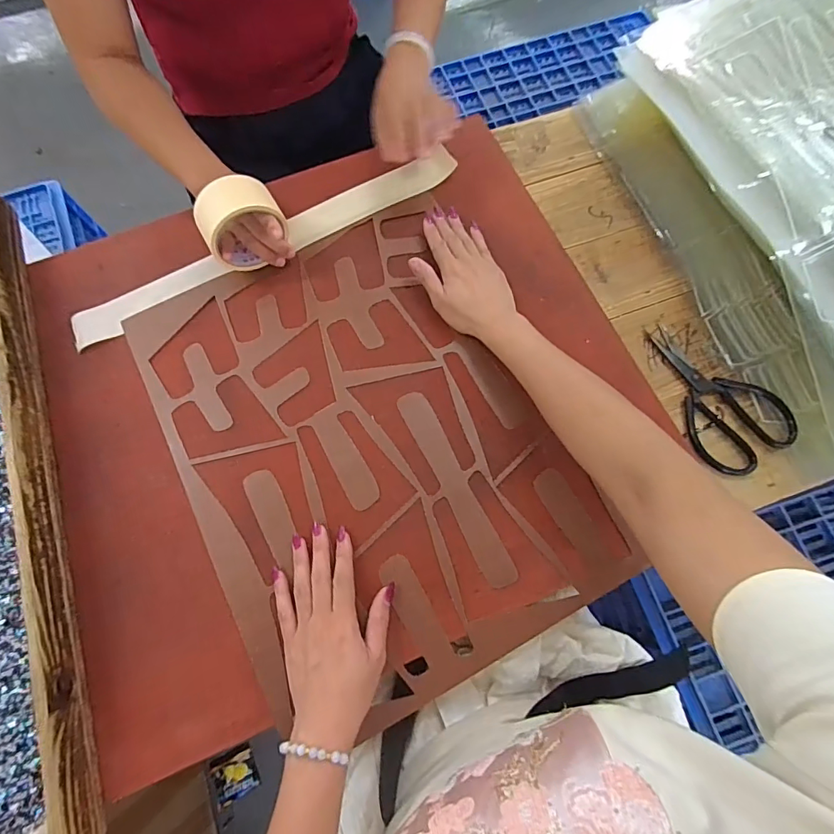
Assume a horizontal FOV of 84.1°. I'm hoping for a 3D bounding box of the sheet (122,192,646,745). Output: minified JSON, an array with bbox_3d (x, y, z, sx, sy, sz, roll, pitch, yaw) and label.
[{"bbox_3d":[-0.057,0.020,0.505,0.382,0.011,0.507,-26,75,-7],"label":"sheet"}]

